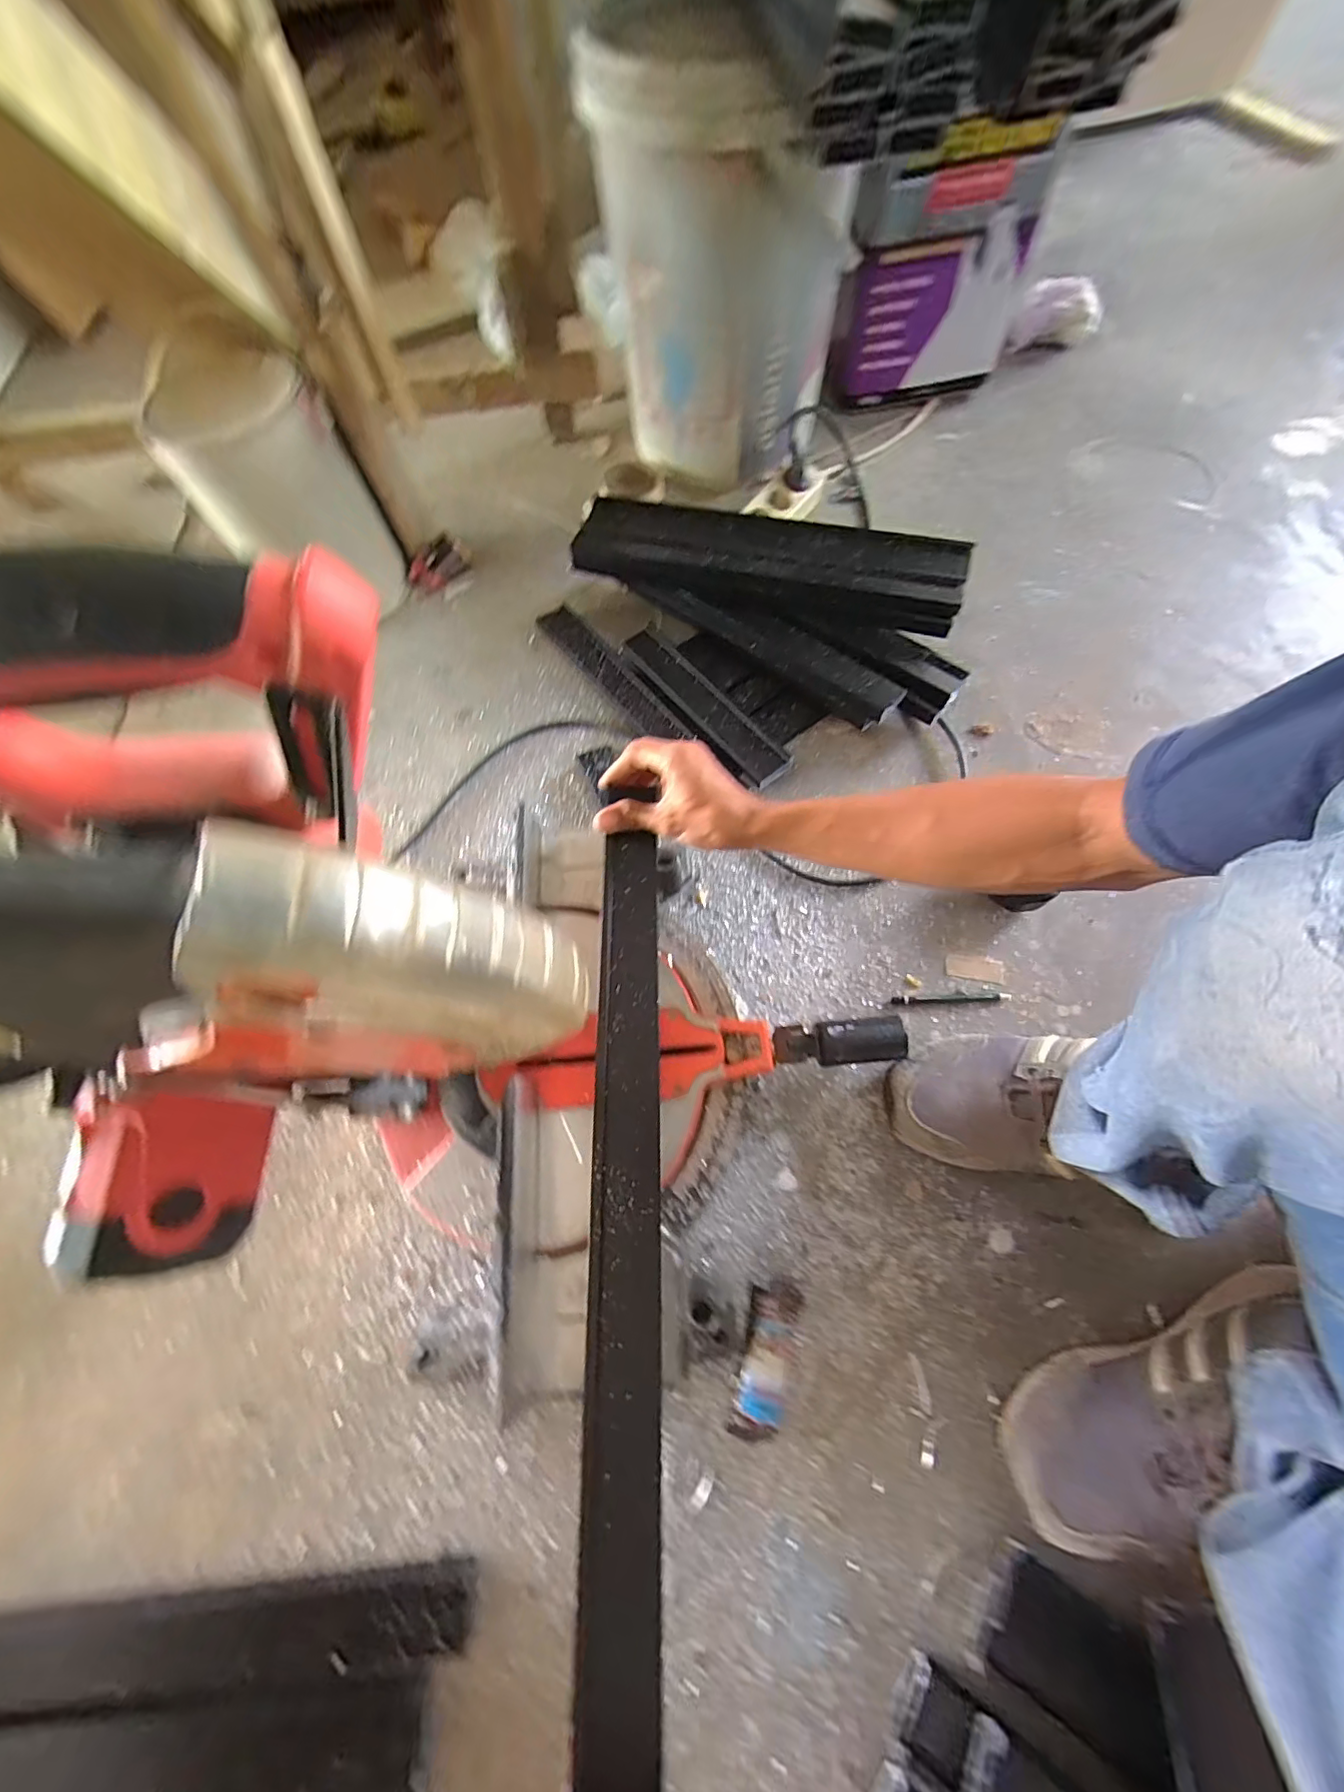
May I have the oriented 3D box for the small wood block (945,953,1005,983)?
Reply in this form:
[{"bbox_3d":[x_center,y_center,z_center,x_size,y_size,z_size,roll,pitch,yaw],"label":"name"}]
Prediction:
[{"bbox_3d":[0.296,0.070,0.562,0.053,0.005,0.023,10,68,7],"label":"small wood block"}]

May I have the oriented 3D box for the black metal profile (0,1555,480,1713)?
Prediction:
[{"bbox_3d":[-0.329,0.518,0.402,0.376,0.014,0.052,-6,67,1],"label":"black metal profile"}]

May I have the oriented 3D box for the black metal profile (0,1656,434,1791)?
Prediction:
[{"bbox_3d":[-0.348,0.565,0.376,0.373,0.017,0.058,-6,67,1],"label":"black metal profile"}]

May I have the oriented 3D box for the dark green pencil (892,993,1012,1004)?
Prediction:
[{"bbox_3d":[0.268,0.099,0.551,0.109,0.008,0.010,-2,67,1],"label":"dark green pencil"}]

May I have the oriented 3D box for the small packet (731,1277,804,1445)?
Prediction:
[{"bbox_3d":[0.075,0.361,0.446,0.039,0.017,0.101,12,68,8],"label":"small packet"}]

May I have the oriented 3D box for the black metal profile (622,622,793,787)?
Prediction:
[{"bbox_3d":[0.034,-0.228,0.674,0.048,0.027,0.261,-37,70,-12],"label":"black metal profile"}]

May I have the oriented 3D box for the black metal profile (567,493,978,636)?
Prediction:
[{"bbox_3d":[0.108,-0.405,0.691,0.458,0.045,0.105,15,69,9],"label":"black metal profile"}]

